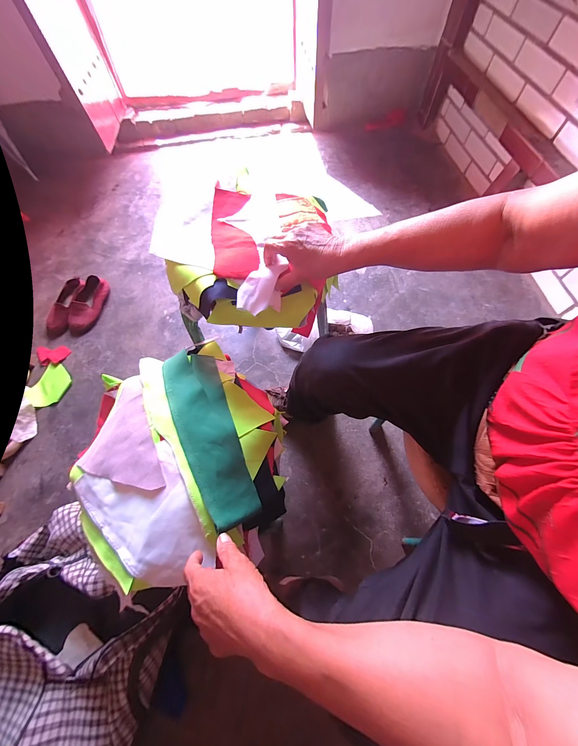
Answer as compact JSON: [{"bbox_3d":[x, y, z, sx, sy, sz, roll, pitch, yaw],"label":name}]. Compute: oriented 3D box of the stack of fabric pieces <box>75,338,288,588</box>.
[{"bbox_3d":[-0.176,0.122,0.467,0.322,0.099,0.365,-7,63,-4],"label":"stack of fabric pieces"}]

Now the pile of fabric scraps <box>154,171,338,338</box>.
[{"bbox_3d":[-0.083,-0.217,0.496,0.302,0.088,0.277,1,64,3],"label":"pile of fabric scraps"}]

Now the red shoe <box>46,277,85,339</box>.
[{"bbox_3d":[-0.751,-0.228,0.919,0.076,0.051,0.214,0,63,0],"label":"red shoe"}]

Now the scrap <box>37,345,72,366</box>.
[{"bbox_3d":[-0.756,-0.058,0.871,0.102,0.010,0.070,-6,63,-3],"label":"scrap"}]

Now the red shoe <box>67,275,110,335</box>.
[{"bbox_3d":[-0.680,-0.229,0.920,0.074,0.060,0.213,7,63,3],"label":"red shoe"}]

